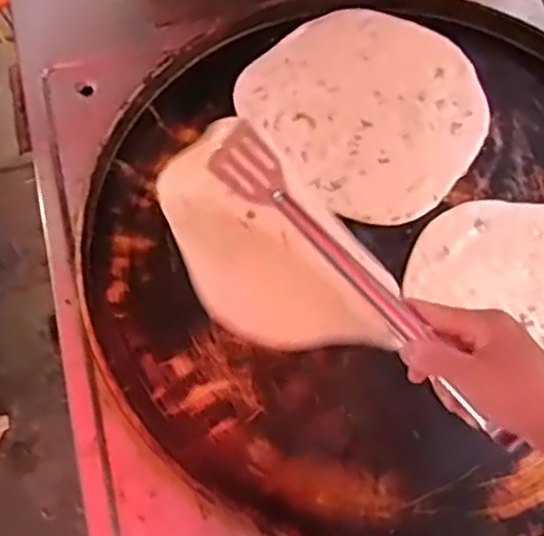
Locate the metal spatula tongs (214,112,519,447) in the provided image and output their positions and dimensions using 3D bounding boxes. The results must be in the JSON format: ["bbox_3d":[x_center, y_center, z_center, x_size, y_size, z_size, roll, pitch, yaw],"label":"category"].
[{"bbox_3d":[0.061,0.011,0.499,0.036,0.025,0.293,-38,75,-15],"label":"metal spatula tongs"}]

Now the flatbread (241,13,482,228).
[{"bbox_3d":[0.105,-0.170,0.736,0.218,0.010,0.231,-38,72,-15],"label":"flatbread"}]

